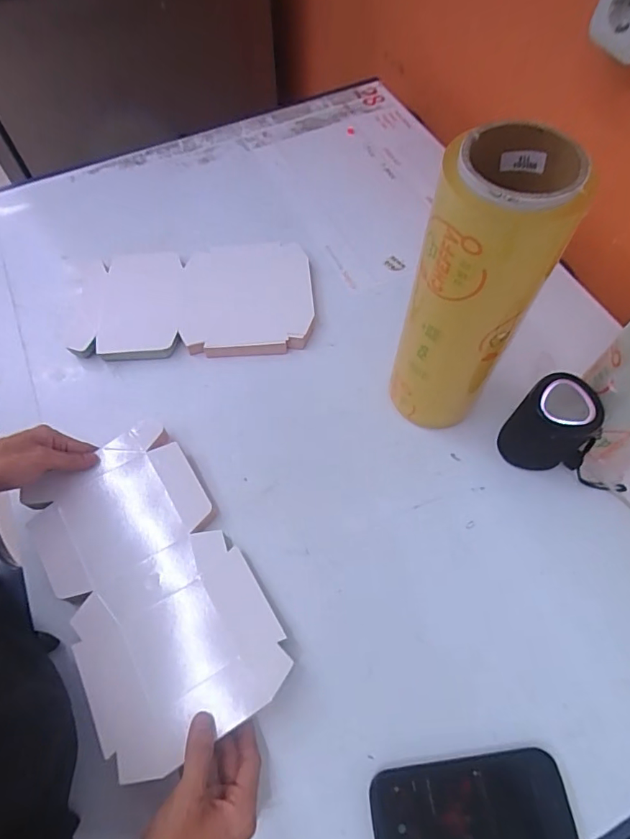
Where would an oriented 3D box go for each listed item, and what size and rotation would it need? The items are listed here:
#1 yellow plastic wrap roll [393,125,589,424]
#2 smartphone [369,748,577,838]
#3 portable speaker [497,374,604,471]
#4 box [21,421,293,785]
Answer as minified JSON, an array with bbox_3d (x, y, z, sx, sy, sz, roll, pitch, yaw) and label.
[{"bbox_3d":[0.147,-0.108,0.472,0.097,0.318,0.095,-1,62,1],"label":"yellow plastic wrap roll"},{"bbox_3d":[0.134,0.339,0.406,0.166,0.014,0.082,-7,62,-2],"label":"smartphone"},{"bbox_3d":[0.261,0.007,0.529,0.084,0.107,0.070,4,62,3],"label":"portable speaker"},{"bbox_3d":[-0.170,0.164,0.490,0.177,0.023,0.312,-28,65,-13],"label":"box"}]

